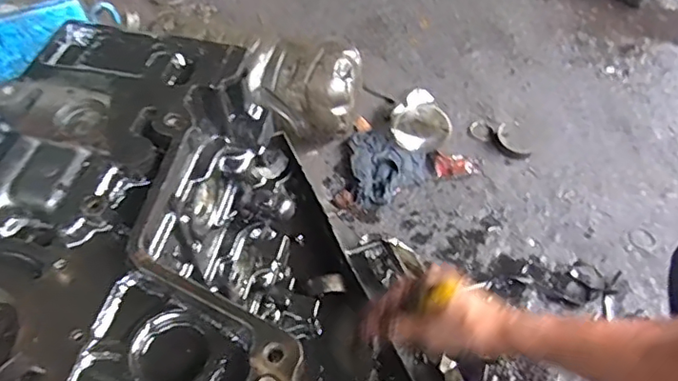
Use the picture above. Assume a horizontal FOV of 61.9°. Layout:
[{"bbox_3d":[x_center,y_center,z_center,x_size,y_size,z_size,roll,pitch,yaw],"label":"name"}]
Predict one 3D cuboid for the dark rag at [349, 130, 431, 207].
[{"bbox_3d":[0.089,-0.047,0.974,0.128,0.023,0.160,-7,54,-5],"label":"dark rag"}]

